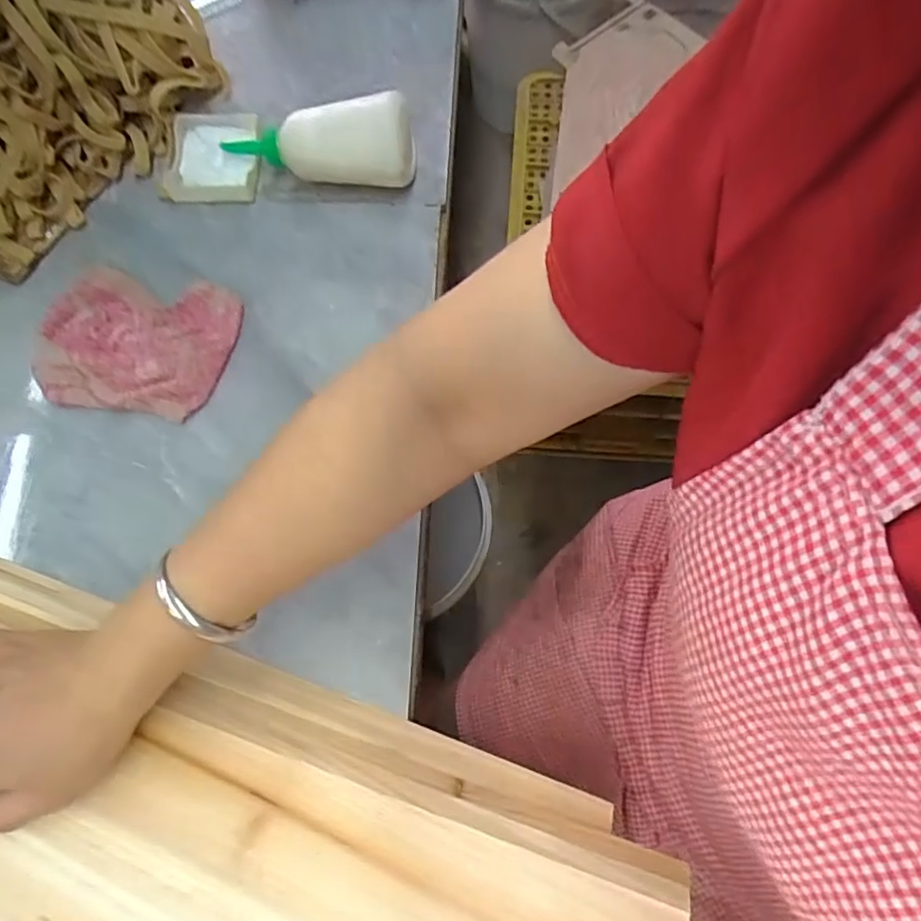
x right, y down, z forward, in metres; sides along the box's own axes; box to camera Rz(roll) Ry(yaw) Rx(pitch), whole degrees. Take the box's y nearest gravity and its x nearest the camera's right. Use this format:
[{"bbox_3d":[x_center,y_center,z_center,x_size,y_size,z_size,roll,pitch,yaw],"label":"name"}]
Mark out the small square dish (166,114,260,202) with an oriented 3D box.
[{"bbox_3d":[-0.206,-0.258,0.504,0.080,0.014,0.081,3,74,3],"label":"small square dish"}]

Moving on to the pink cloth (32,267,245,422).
[{"bbox_3d":[-0.243,-0.090,0.449,0.139,0.024,0.106,9,74,5],"label":"pink cloth"}]

